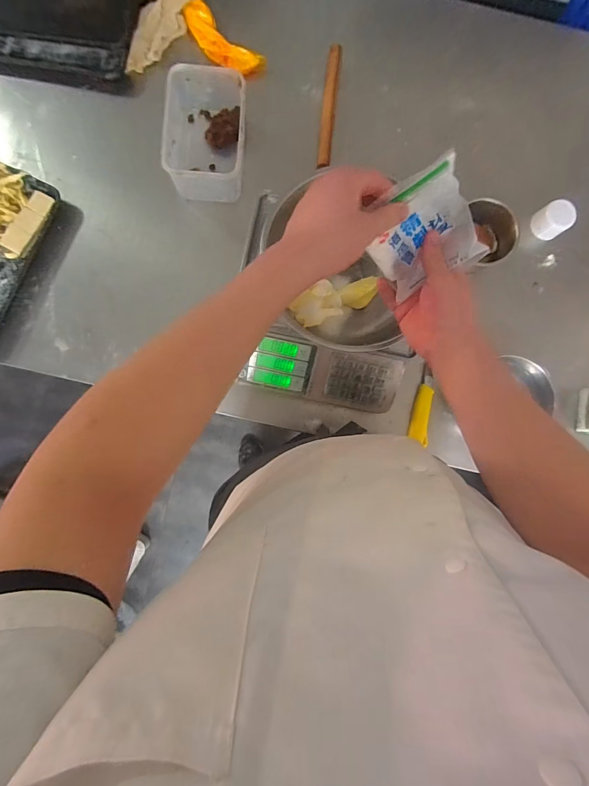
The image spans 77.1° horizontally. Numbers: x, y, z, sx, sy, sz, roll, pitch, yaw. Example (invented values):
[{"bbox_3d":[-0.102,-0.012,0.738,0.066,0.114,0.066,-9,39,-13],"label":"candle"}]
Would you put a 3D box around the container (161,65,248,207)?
[{"bbox_3d":[-0.167,-0.496,0.714,0.148,0.091,0.219,4,88,-1],"label":"container"}]

